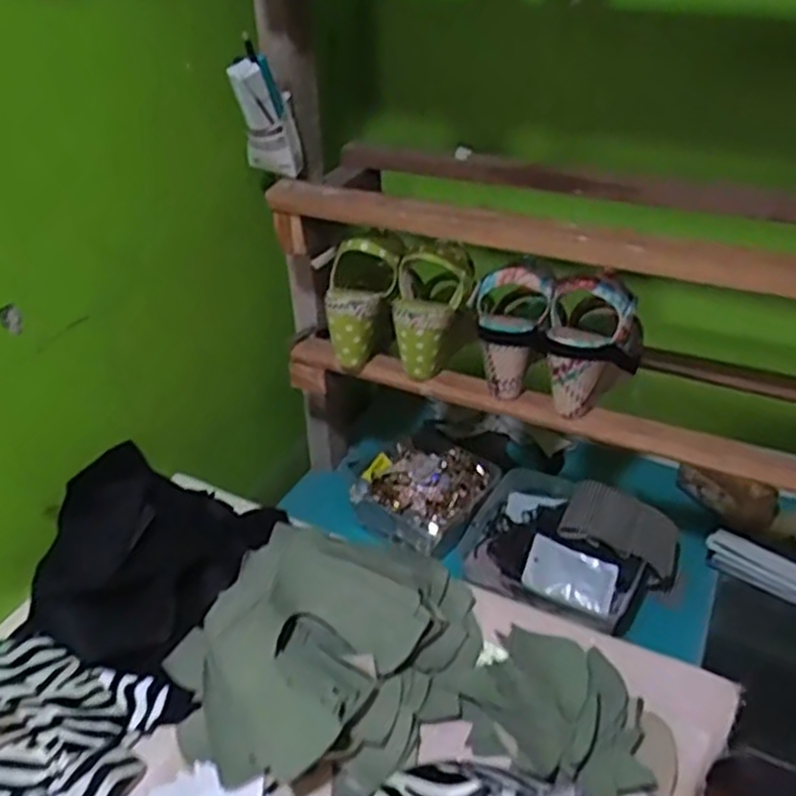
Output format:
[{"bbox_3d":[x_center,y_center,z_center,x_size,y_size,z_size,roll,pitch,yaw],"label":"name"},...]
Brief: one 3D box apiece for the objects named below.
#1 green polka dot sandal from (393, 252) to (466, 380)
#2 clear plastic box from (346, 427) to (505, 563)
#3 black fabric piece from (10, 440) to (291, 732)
[{"bbox_3d":[0.035,-0.093,0.810,0.079,0.122,0.082,4,34,6],"label":"green polka dot sandal"},{"bbox_3d":[0.033,0.119,0.975,0.160,0.059,0.164,23,40,30],"label":"clear plastic box"},{"bbox_3d":[-0.241,0.146,0.701,0.202,0.062,0.231,9,35,14],"label":"black fabric piece"}]

